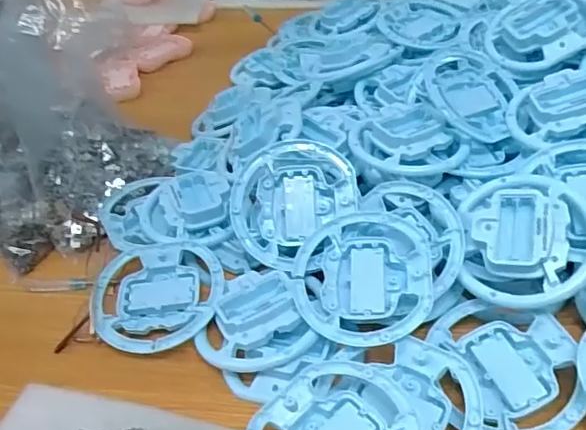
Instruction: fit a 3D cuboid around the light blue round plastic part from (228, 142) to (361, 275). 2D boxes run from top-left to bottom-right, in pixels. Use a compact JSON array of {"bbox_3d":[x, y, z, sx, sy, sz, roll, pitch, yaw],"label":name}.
[{"bbox_3d":[-0.002,-0.012,0.473,0.099,0.016,0.105,-1,77,4],"label":"light blue round plastic part"}]

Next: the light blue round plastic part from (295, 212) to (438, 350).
[{"bbox_3d":[0.052,0.045,0.427,0.104,0.023,0.104,-5,57,7],"label":"light blue round plastic part"}]

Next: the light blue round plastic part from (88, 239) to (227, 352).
[{"bbox_3d":[-0.108,0.063,0.464,0.101,0.025,0.106,-4,41,3],"label":"light blue round plastic part"}]

